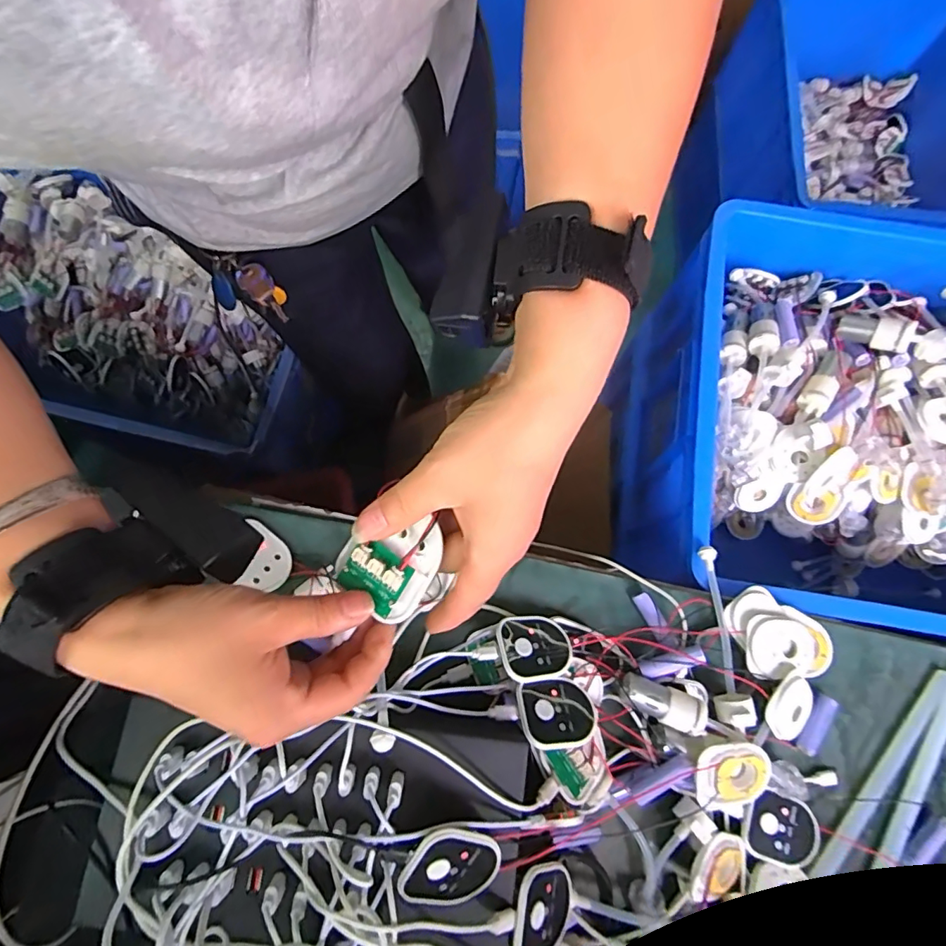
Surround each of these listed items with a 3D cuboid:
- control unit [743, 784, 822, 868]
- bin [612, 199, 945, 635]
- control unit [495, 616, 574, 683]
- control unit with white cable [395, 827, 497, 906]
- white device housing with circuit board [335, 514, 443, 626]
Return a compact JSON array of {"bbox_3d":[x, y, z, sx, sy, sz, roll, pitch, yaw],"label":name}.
[{"bbox_3d":[0.235,0.273,0.384,0.057,0.011,0.050,33,80,5],"label":"control unit"},{"bbox_3d":[0.479,-0.028,0.585,0.536,0.260,0.399,11,79,1],"label":"bin"},{"bbox_3d":[0.047,0.132,0.387,0.058,0.008,0.050,1,46,-21],"label":"control unit"},{"bbox_3d":[-0.012,0.228,0.293,0.056,0.005,0.047,25,94,-22],"label":"control unit with white cable"},{"bbox_3d":[-0.039,0.043,0.252,0.045,0.015,0.052,41,81,6],"label":"white device housing with circuit board"}]

